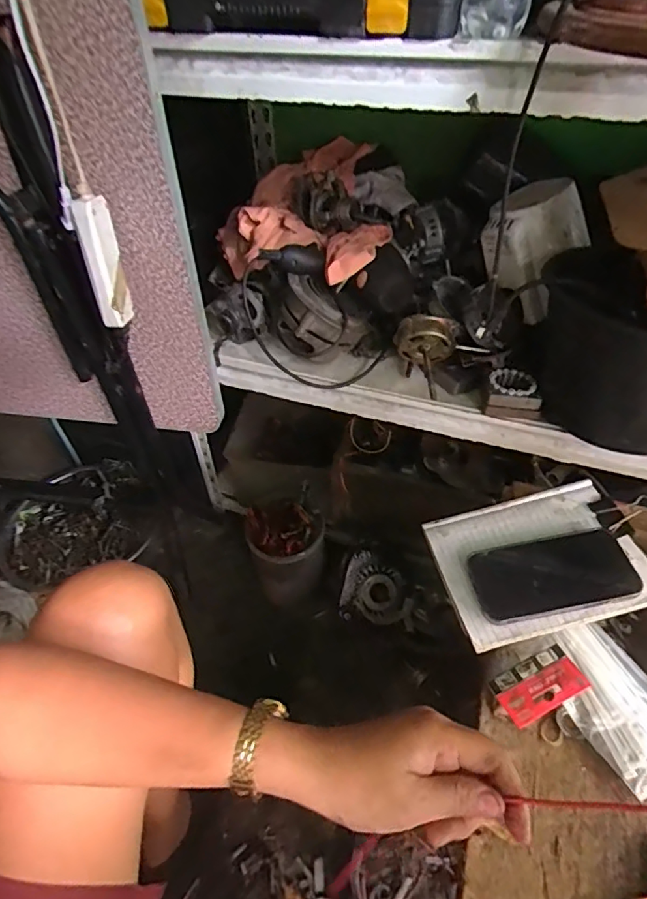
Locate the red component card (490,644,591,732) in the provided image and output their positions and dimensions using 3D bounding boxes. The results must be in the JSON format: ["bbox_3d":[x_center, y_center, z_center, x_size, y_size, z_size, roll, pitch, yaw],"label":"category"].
[{"bbox_3d":[0.202,0.220,0.479,0.081,0.010,0.046,-19,47,-16],"label":"red component card"}]

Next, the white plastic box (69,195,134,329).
[{"bbox_3d":[-0.244,-0.206,0.569,0.039,0.131,0.042,-14,46,-12],"label":"white plastic box"}]

